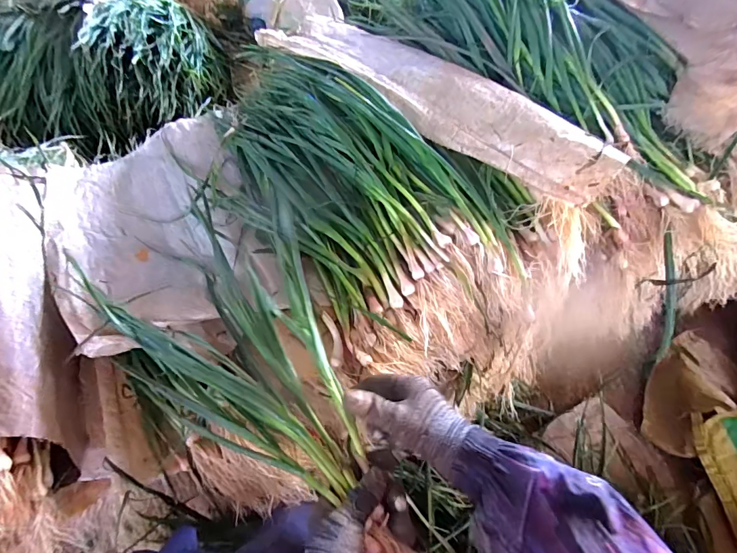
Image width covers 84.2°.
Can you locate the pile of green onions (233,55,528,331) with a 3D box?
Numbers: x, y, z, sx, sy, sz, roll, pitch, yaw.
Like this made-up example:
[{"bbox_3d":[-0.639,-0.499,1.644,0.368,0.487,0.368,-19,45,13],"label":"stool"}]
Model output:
[{"bbox_3d":[-0.054,-0.185,0.568,0.270,0.123,0.530,-32,59,-24],"label":"pile of green onions"}]

